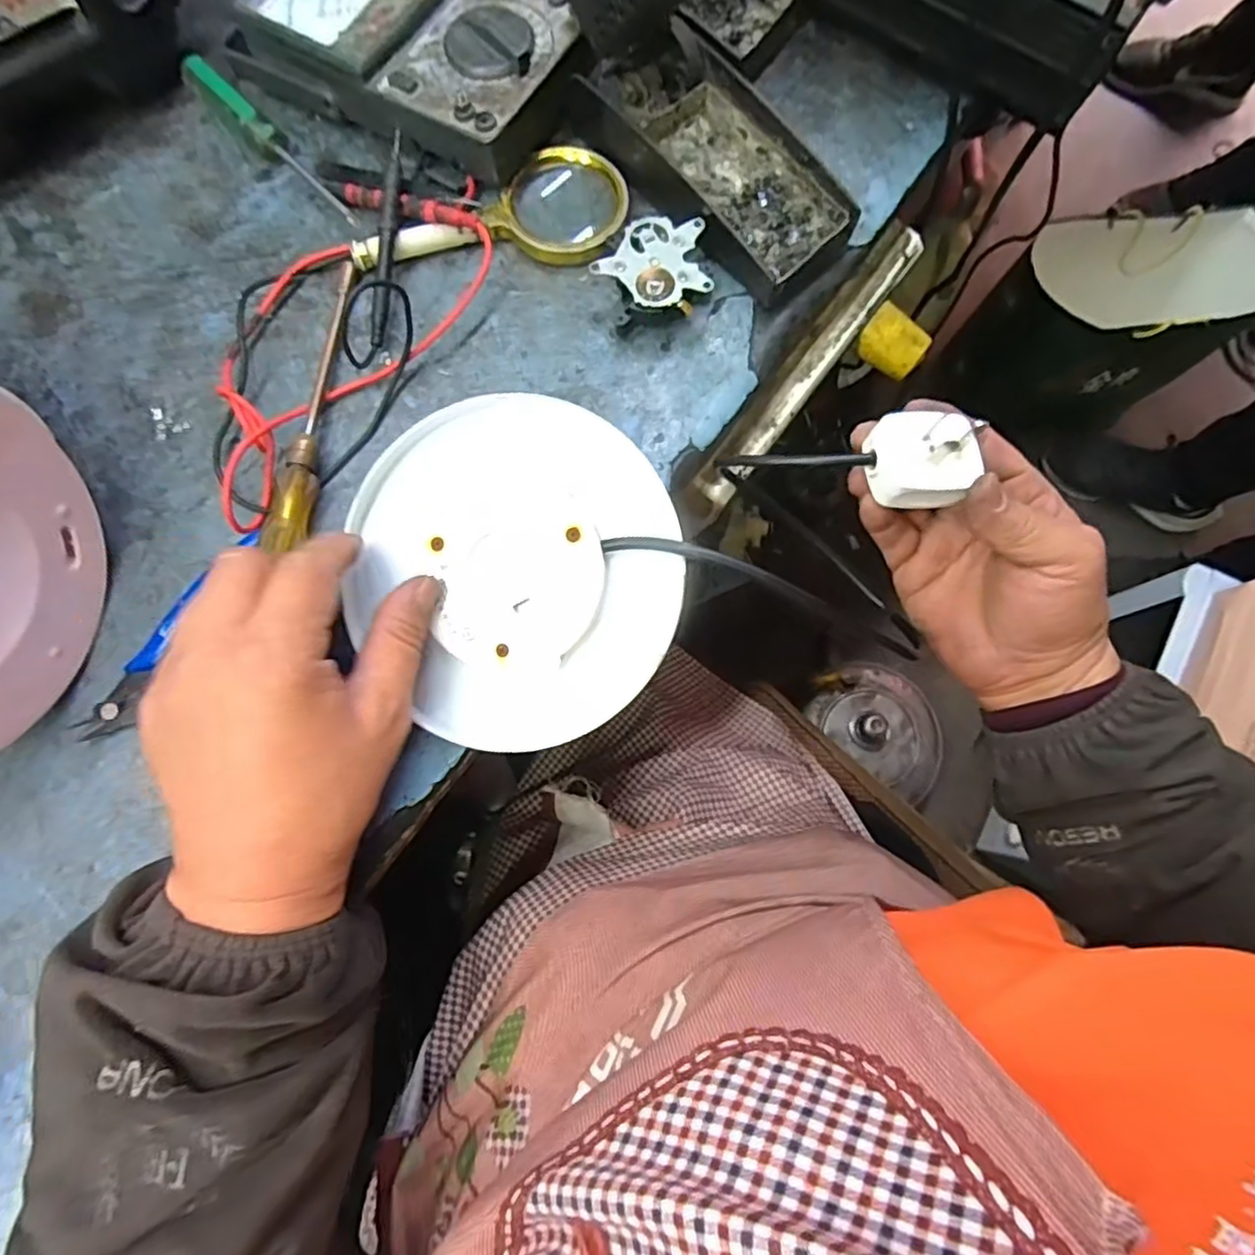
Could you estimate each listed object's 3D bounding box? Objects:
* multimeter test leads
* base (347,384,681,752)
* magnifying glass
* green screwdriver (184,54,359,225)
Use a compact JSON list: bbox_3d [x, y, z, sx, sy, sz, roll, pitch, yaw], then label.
[{"bbox_3d":[-0.162,-0.151,0.348,0.103,0.028,0.200,32,80,6],"label":"multimeter test leads"},{"bbox_3d":[-0.052,-0.026,0.313,0.155,0.024,0.155,0,90,11],"label":"base"},{"bbox_3d":[-0.074,-0.230,0.368,0.145,0.019,0.059,-6,78,-1],"label":"magnifying glass"},{"bbox_3d":[-0.198,-0.271,0.374,0.014,0.017,0.144,-44,82,-8],"label":"green screwdriver"}]

